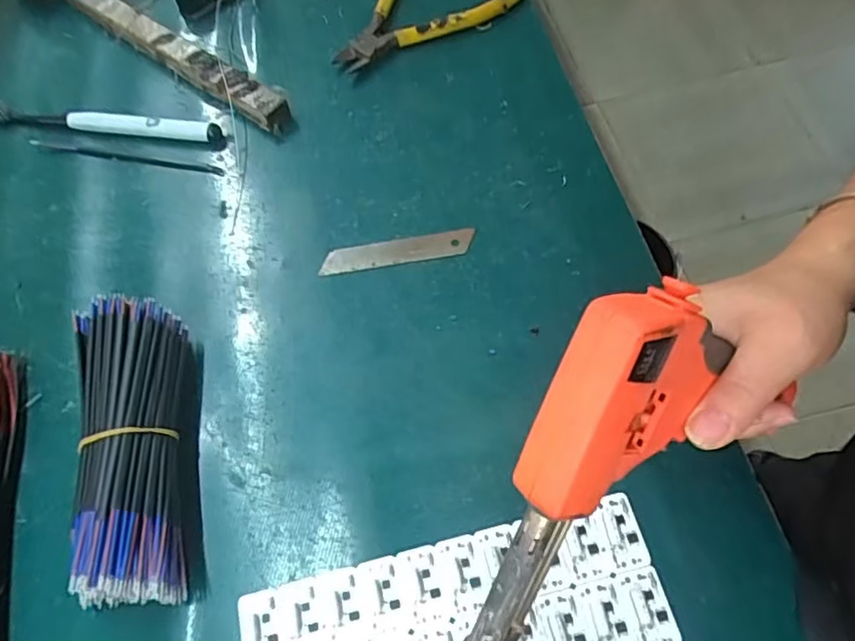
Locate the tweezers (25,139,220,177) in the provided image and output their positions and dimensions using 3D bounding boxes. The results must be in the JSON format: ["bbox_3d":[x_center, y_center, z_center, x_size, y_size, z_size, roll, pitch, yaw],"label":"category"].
[{"bbox_3d":[-0.208,-0.113,0.419,0.141,0.005,0.008,9,64,7],"label":"tweezers"}]

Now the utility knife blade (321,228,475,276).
[{"bbox_3d":[-0.018,-0.043,0.375,0.094,0.004,0.018,-9,70,-3],"label":"utility knife blade"}]

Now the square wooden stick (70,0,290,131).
[{"bbox_3d":[-0.188,-0.199,0.446,0.218,0.023,0.022,33,69,17],"label":"square wooden stick"}]

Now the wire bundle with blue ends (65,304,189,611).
[{"bbox_3d":[-0.150,0.063,0.308,0.046,0.041,0.149,-9,63,-2],"label":"wire bundle with blue ends"}]

